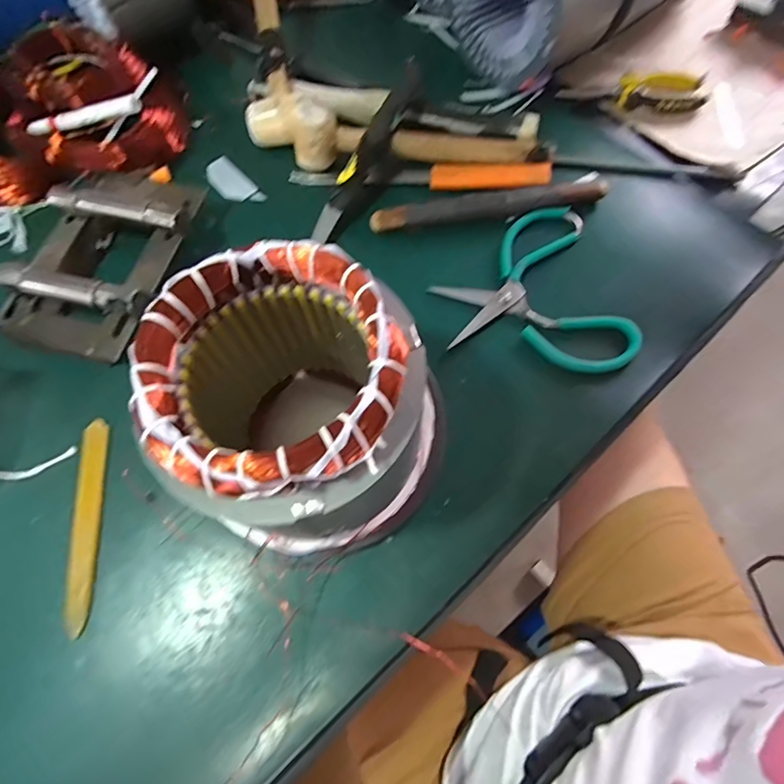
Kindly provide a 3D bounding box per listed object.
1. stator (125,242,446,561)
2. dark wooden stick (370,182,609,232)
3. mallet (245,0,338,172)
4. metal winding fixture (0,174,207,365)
[{"bbox_3d":[-0.042,0.011,0.297,0.159,0.176,0.160,0,67,1],"label":"stator"},{"bbox_3d":[0.095,-0.187,0.453,0.230,0.018,0.024,-7,67,-2],"label":"dark wooden stick"},{"bbox_3d":[-0.141,-0.374,0.516,0.087,0.081,0.298,-19,68,-7],"label":"mallet"},{"bbox_3d":[-0.274,-0.132,0.438,0.144,0.050,0.210,13,68,7],"label":"metal winding fixture"}]

